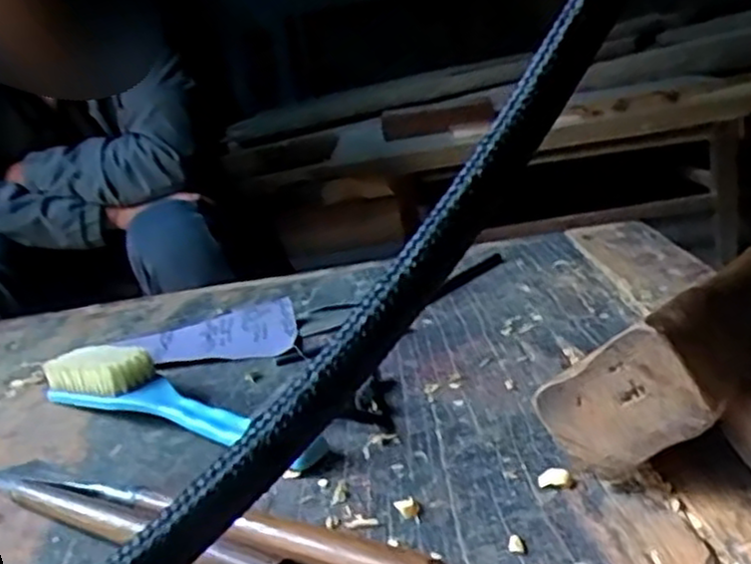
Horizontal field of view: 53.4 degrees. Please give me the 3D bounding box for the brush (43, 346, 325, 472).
[{"bbox_3d":[-0.119,0.064,0.430,0.221,0.035,0.030,2,21,35],"label":"brush"}]

